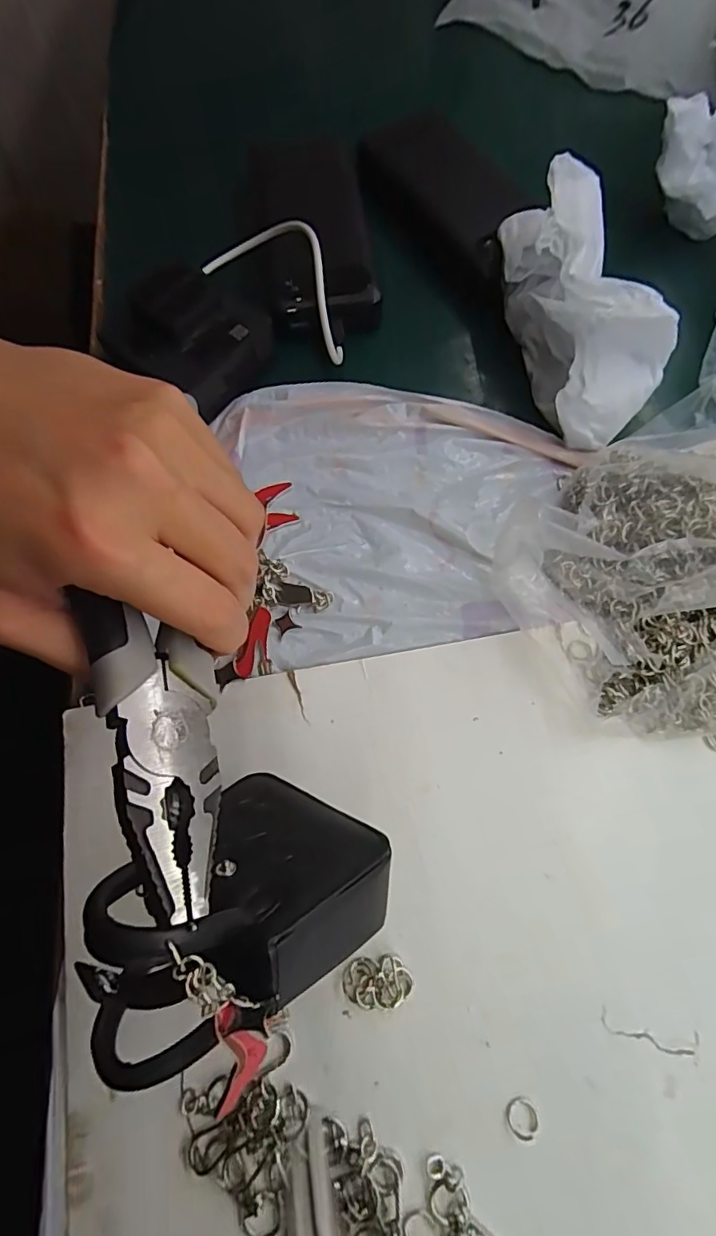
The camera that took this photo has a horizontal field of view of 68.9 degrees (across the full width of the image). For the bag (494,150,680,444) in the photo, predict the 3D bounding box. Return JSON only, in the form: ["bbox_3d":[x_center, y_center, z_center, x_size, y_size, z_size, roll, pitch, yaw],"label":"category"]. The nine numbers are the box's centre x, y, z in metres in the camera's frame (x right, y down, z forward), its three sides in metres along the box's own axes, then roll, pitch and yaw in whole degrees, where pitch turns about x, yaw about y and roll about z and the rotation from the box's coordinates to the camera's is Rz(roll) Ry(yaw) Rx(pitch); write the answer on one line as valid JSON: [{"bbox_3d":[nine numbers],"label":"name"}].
[{"bbox_3d":[0.130,-0.178,0.300,0.068,0.070,0.146,-14,74,-4],"label":"bag"}]

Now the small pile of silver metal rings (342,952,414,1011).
[{"bbox_3d":[0.009,0.161,0.229,0.029,0.007,0.021,-7,74,-2],"label":"small pile of silver metal rings"}]

